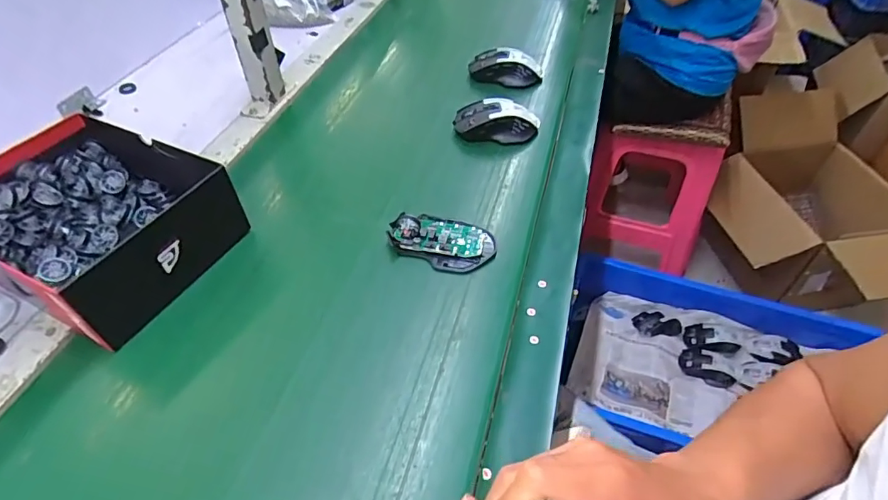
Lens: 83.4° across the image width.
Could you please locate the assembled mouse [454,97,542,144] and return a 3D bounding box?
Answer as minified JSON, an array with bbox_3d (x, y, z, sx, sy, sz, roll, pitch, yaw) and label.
[{"bbox_3d":[0.072,-0.178,0.680,0.116,0.037,0.063,-1,48,0],"label":"assembled mouse"}]

